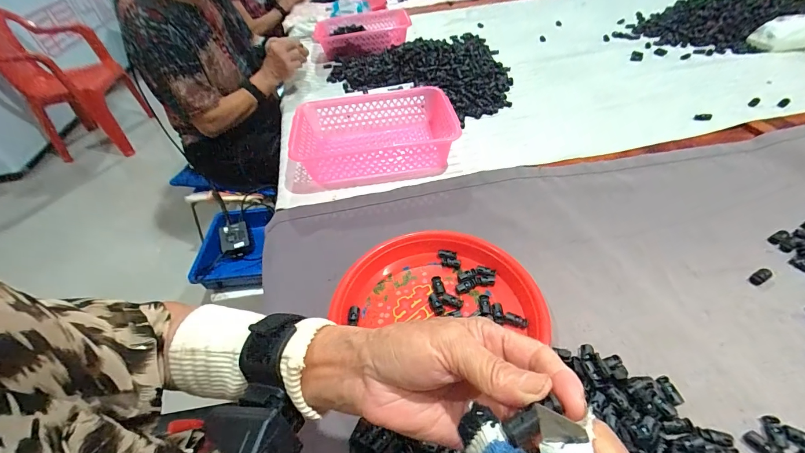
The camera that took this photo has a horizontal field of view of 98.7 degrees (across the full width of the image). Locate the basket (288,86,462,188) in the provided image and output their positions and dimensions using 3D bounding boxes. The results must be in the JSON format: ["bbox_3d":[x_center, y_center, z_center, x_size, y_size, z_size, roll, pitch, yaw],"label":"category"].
[{"bbox_3d":[-0.051,-0.185,0.696,0.312,0.075,0.217,-8,46,-2],"label":"basket"}]

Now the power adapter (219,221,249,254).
[{"bbox_3d":[-0.462,0.032,0.949,0.072,0.024,0.087,-17,62,-19],"label":"power adapter"}]

